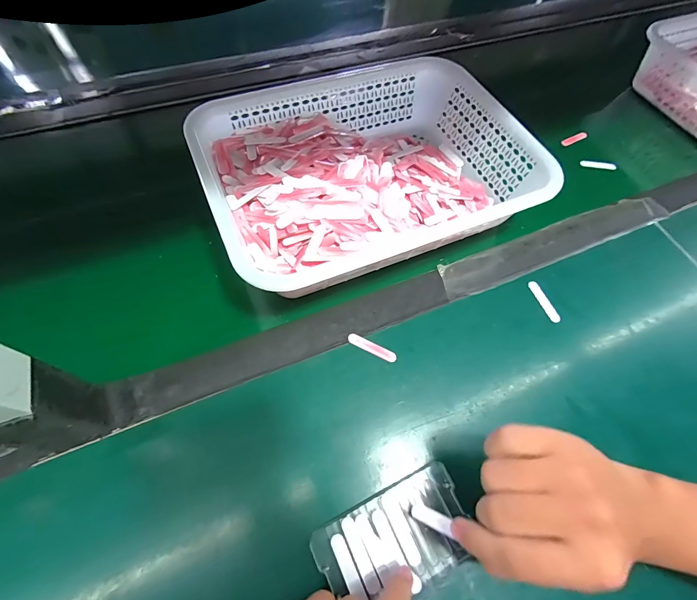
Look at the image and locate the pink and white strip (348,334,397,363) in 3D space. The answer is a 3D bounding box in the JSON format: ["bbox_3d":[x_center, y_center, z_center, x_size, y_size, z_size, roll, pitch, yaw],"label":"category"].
[{"bbox_3d":[0.024,0.047,0.340,0.051,0.004,0.012,24,63,9],"label":"pink and white strip"}]

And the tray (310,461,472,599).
[{"bbox_3d":[0.038,0.185,0.262,0.118,0.009,0.066,-22,66,-15],"label":"tray"}]

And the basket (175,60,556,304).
[{"bbox_3d":[0.021,-0.151,0.404,0.355,0.075,0.255,-19,65,-13],"label":"basket"}]

